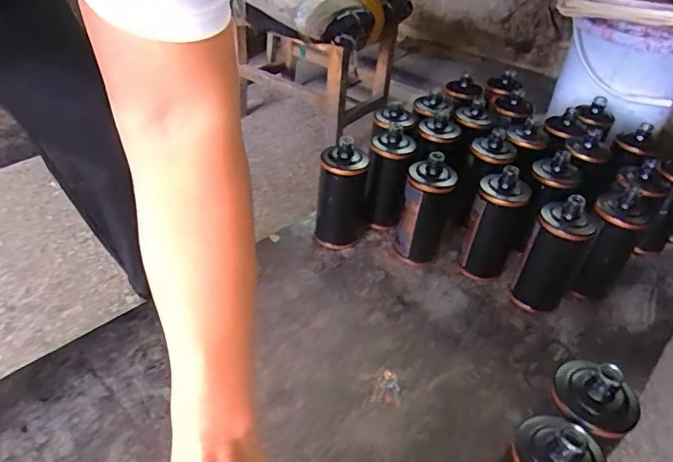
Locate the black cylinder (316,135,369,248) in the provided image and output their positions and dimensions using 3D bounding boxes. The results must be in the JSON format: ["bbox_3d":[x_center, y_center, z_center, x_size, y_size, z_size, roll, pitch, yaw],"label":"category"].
[{"bbox_3d":[0.011,-0.059,0.829,0.083,0.173,0.075,4,39,-2],"label":"black cylinder"}]

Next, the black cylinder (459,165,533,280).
[{"bbox_3d":[0.254,-0.012,0.787,0.078,0.178,0.069,20,42,17],"label":"black cylinder"}]

